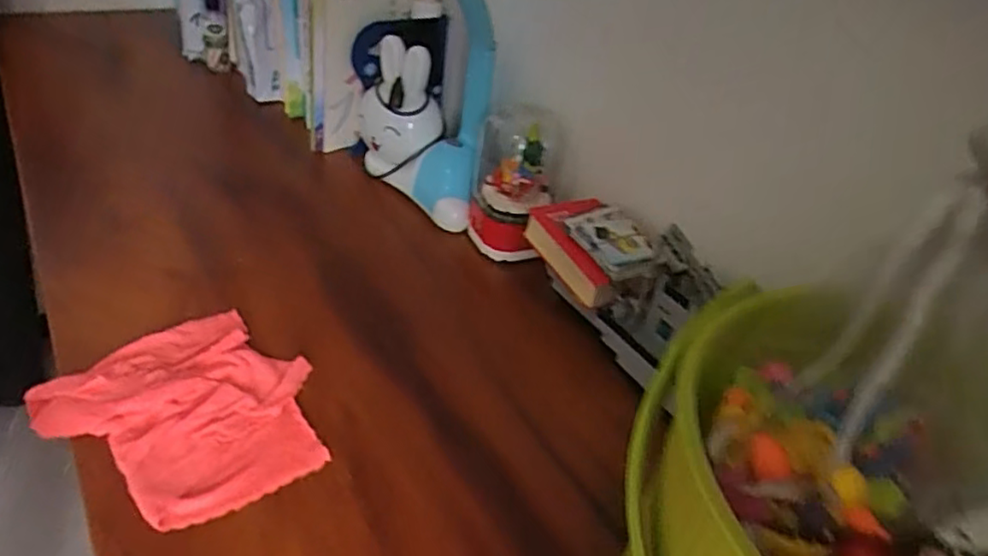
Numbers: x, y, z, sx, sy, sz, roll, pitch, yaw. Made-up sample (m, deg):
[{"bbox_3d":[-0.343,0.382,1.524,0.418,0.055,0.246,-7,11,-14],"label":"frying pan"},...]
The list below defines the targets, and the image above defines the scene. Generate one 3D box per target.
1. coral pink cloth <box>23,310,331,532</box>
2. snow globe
[{"bbox_3d":[-0.252,0.110,0.549,0.221,0.021,0.171,27,39,23],"label":"coral pink cloth"},{"bbox_3d":[0.027,-0.117,0.768,0.104,0.159,0.123,8,36,-1],"label":"snow globe"}]

